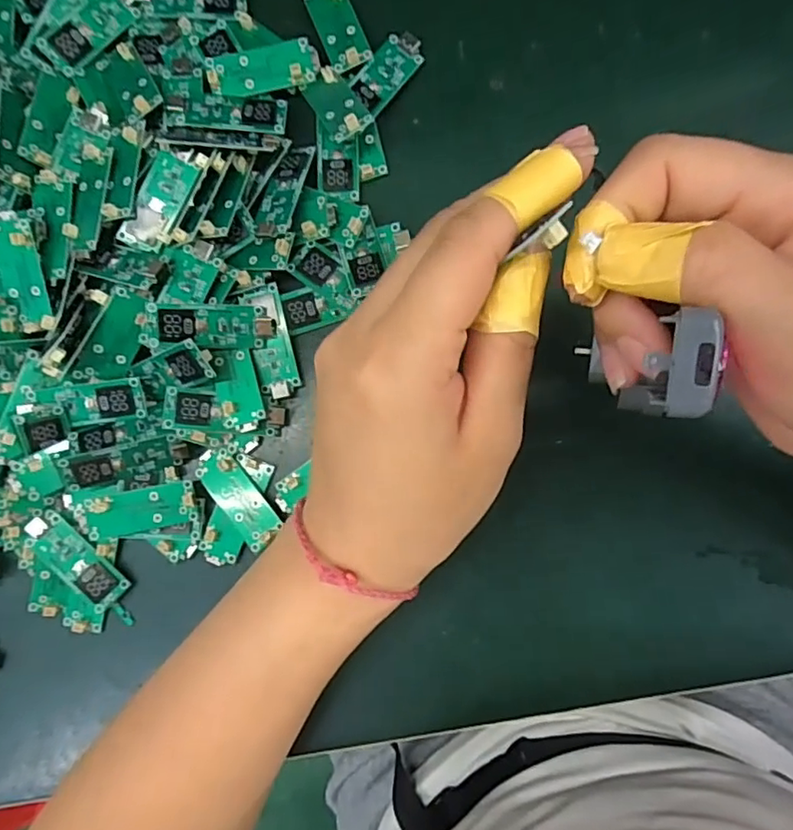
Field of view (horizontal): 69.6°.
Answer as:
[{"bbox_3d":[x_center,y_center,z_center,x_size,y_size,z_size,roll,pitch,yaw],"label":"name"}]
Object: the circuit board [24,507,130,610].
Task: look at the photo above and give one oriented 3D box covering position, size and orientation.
[{"bbox_3d":[-0.147,0.066,0.262,0.051,0.004,0.017,47,73,-2],"label":"circuit board"}]

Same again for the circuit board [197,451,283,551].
[{"bbox_3d":[-0.072,0.039,0.262,0.019,0.009,0.045,-35,84,3],"label":"circuit board"}]

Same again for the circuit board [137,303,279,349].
[{"bbox_3d":[-0.082,-0.038,0.250,0.056,0.012,0.019,-1,88,-19],"label":"circuit board"}]

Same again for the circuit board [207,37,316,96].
[{"bbox_3d":[-0.062,-0.157,0.259,0.047,0.006,0.019,-14,85,5],"label":"circuit board"}]

